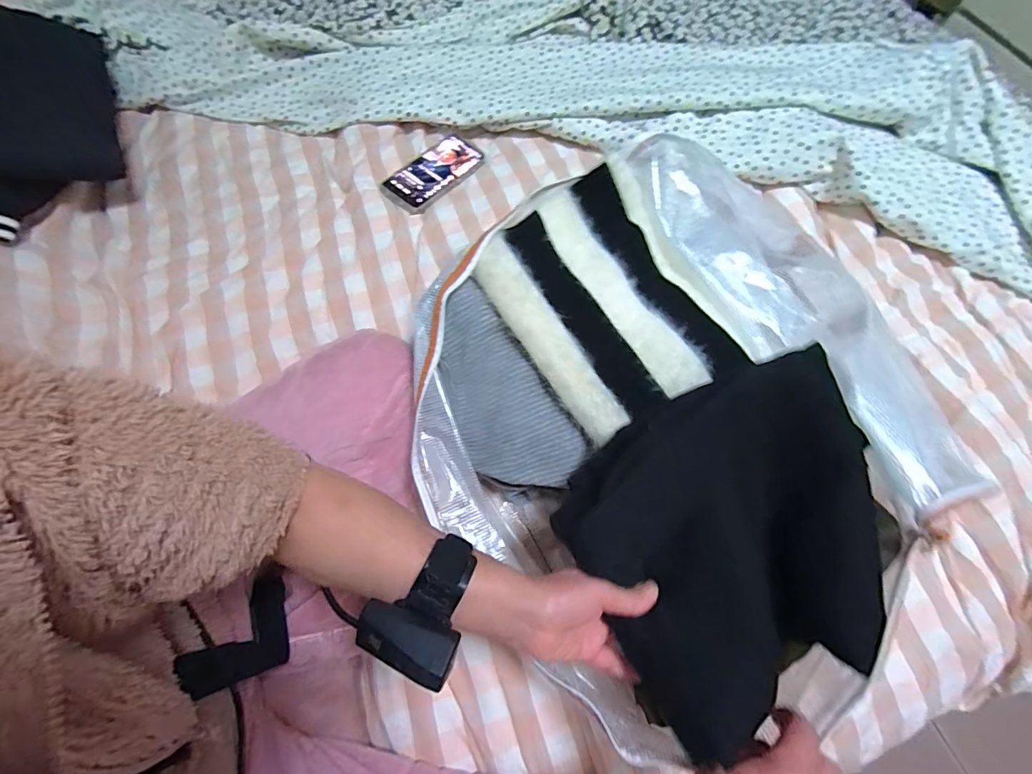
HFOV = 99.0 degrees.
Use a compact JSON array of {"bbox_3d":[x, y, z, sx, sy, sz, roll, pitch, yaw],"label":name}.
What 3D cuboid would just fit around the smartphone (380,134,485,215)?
[{"bbox_3d":[-0.125,-0.332,0.684,0.081,0.016,0.165,39,73,14],"label":"smartphone"}]

